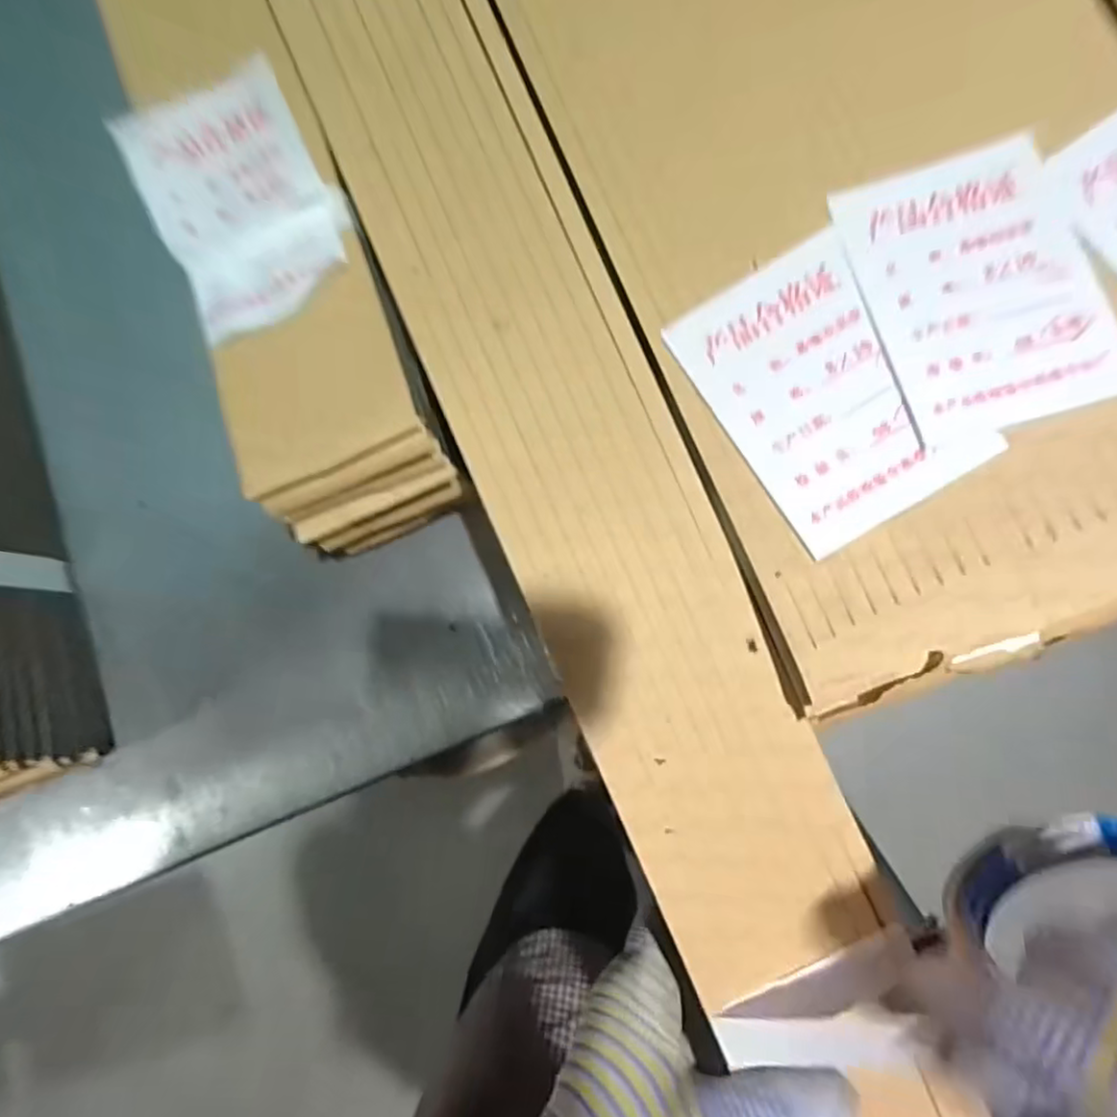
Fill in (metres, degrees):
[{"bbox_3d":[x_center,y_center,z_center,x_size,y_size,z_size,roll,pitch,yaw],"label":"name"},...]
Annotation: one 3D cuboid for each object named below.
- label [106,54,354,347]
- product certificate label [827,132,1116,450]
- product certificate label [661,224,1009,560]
[{"bbox_3d":[-0.136,-0.152,0.276,0.078,0.015,0.108,-30,82,8],"label":"label"},{"bbox_3d":[0.153,-0.099,0.234,0.075,0.004,0.104,-16,79,4],"label":"product certificate label"},{"bbox_3d":[0.097,-0.063,0.238,0.072,0.004,0.105,-32,78,5],"label":"product certificate label"}]

